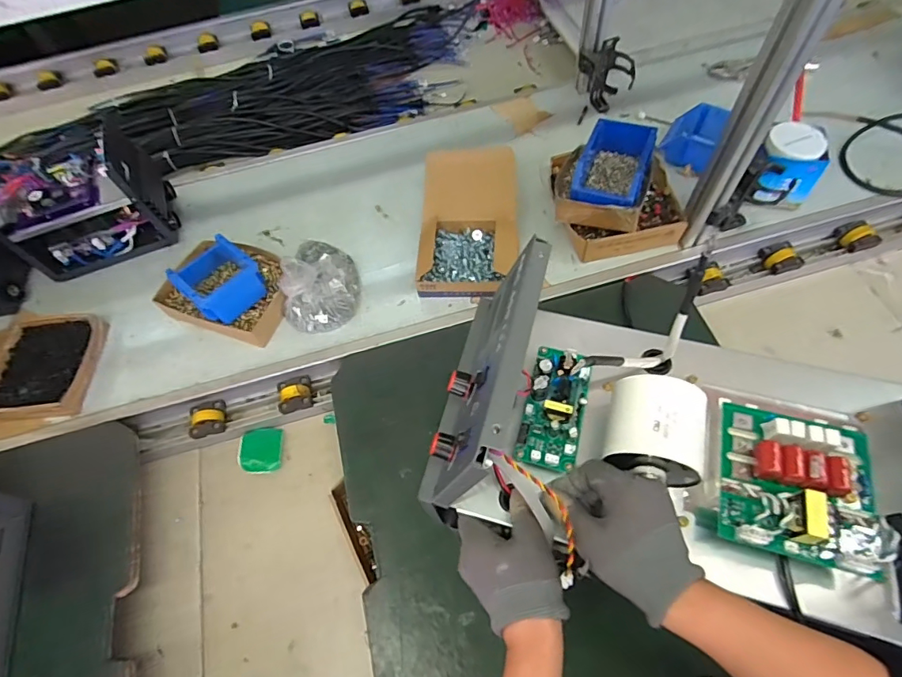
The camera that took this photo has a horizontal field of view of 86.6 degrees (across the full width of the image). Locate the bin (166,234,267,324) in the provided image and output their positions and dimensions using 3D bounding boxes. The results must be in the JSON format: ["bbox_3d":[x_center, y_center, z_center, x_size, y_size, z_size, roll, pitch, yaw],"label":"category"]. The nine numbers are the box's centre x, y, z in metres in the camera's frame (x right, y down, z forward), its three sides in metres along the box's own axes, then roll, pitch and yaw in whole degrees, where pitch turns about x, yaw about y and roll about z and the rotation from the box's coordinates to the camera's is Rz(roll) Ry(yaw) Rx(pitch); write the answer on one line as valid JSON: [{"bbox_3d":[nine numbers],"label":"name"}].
[{"bbox_3d":[-0.392,-0.101,0.790,0.145,0.067,0.112,34,69,21],"label":"bin"}]

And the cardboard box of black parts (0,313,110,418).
[{"bbox_3d":[-0.666,0.046,0.801,0.149,0.044,0.181,-5,61,2],"label":"cardboard box of black parts"}]

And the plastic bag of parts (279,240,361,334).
[{"bbox_3d":[-0.221,-0.113,0.808,0.119,0.099,0.179,1,61,6],"label":"plastic bag of parts"}]

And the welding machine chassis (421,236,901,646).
[{"bbox_3d":[0.232,0.087,0.410,0.474,0.162,0.221,8,60,16],"label":"welding machine chassis"}]

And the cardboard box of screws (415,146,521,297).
[{"bbox_3d":[0.033,-0.205,0.837,0.164,0.089,0.259,2,62,6],"label":"cardboard box of screws"}]

